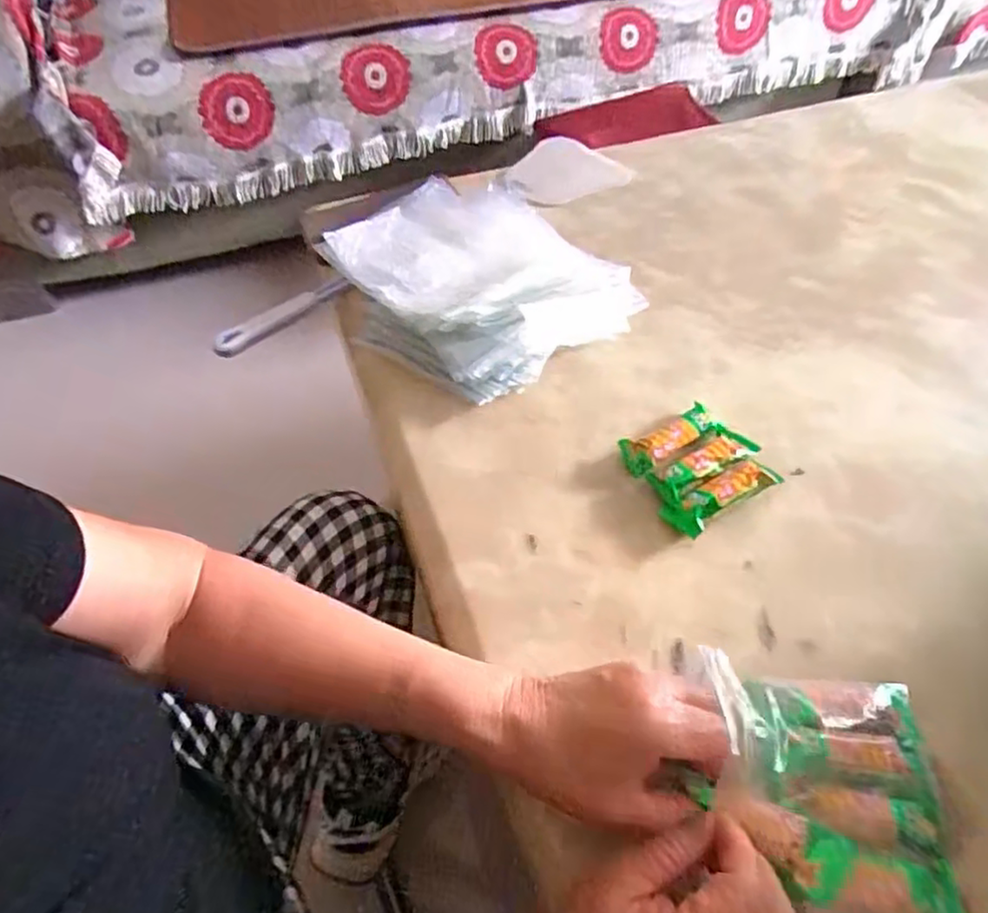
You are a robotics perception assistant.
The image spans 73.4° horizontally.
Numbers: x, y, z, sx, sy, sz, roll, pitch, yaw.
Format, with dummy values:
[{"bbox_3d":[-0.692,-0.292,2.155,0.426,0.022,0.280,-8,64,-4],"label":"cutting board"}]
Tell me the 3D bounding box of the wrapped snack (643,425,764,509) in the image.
[{"bbox_3d":[0.152,0.008,0.491,0.088,0.031,0.030,-30,58,-20],"label":"wrapped snack"}]

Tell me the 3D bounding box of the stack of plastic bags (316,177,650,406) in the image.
[{"bbox_3d":[-0.021,-0.155,0.584,0.204,0.055,0.223,-35,61,-23],"label":"stack of plastic bags"}]

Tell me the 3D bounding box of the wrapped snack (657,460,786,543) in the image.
[{"bbox_3d":[0.161,0.031,0.468,0.082,0.024,0.030,-21,56,-15],"label":"wrapped snack"}]

